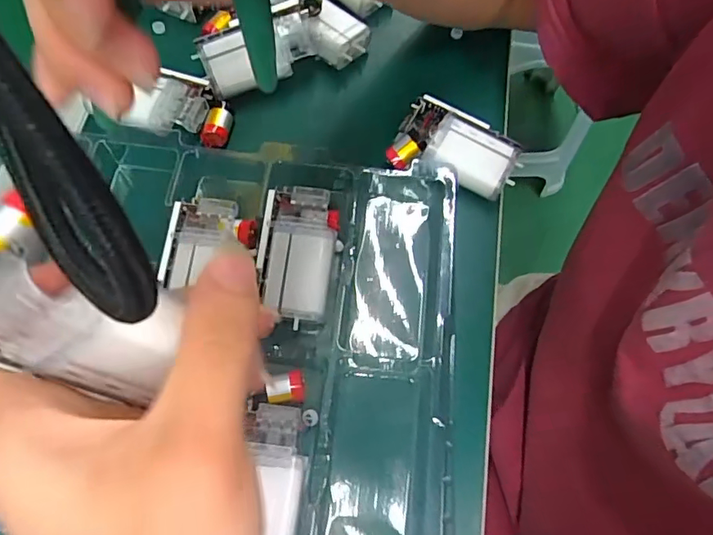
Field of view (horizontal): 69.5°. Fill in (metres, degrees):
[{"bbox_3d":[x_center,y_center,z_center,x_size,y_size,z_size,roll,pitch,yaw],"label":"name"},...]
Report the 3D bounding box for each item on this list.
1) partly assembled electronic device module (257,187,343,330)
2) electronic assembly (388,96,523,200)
[{"bbox_3d":[-0.036,-0.008,0.306,0.043,0.026,0.075,7,70,4],"label":"partly assembled electronic device module"},{"bbox_3d":[0.066,-0.077,0.337,0.078,0.020,0.049,23,72,9],"label":"electronic assembly"}]

